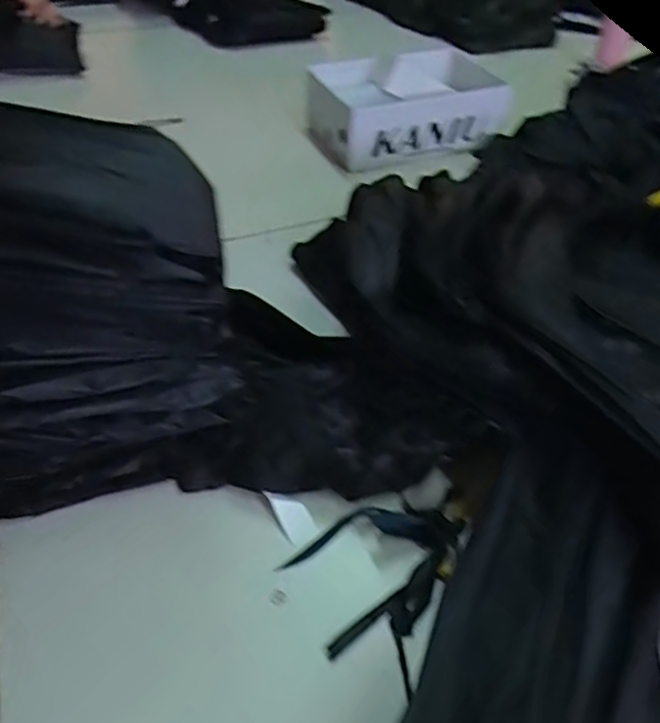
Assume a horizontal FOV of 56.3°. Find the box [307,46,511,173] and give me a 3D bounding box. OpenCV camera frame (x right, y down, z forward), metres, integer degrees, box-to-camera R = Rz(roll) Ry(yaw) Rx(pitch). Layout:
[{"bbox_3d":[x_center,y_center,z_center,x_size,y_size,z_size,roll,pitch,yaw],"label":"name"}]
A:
[{"bbox_3d":[0.168,-0.564,1.345,0.414,0.119,0.273,-15,46,-16],"label":"box"}]

